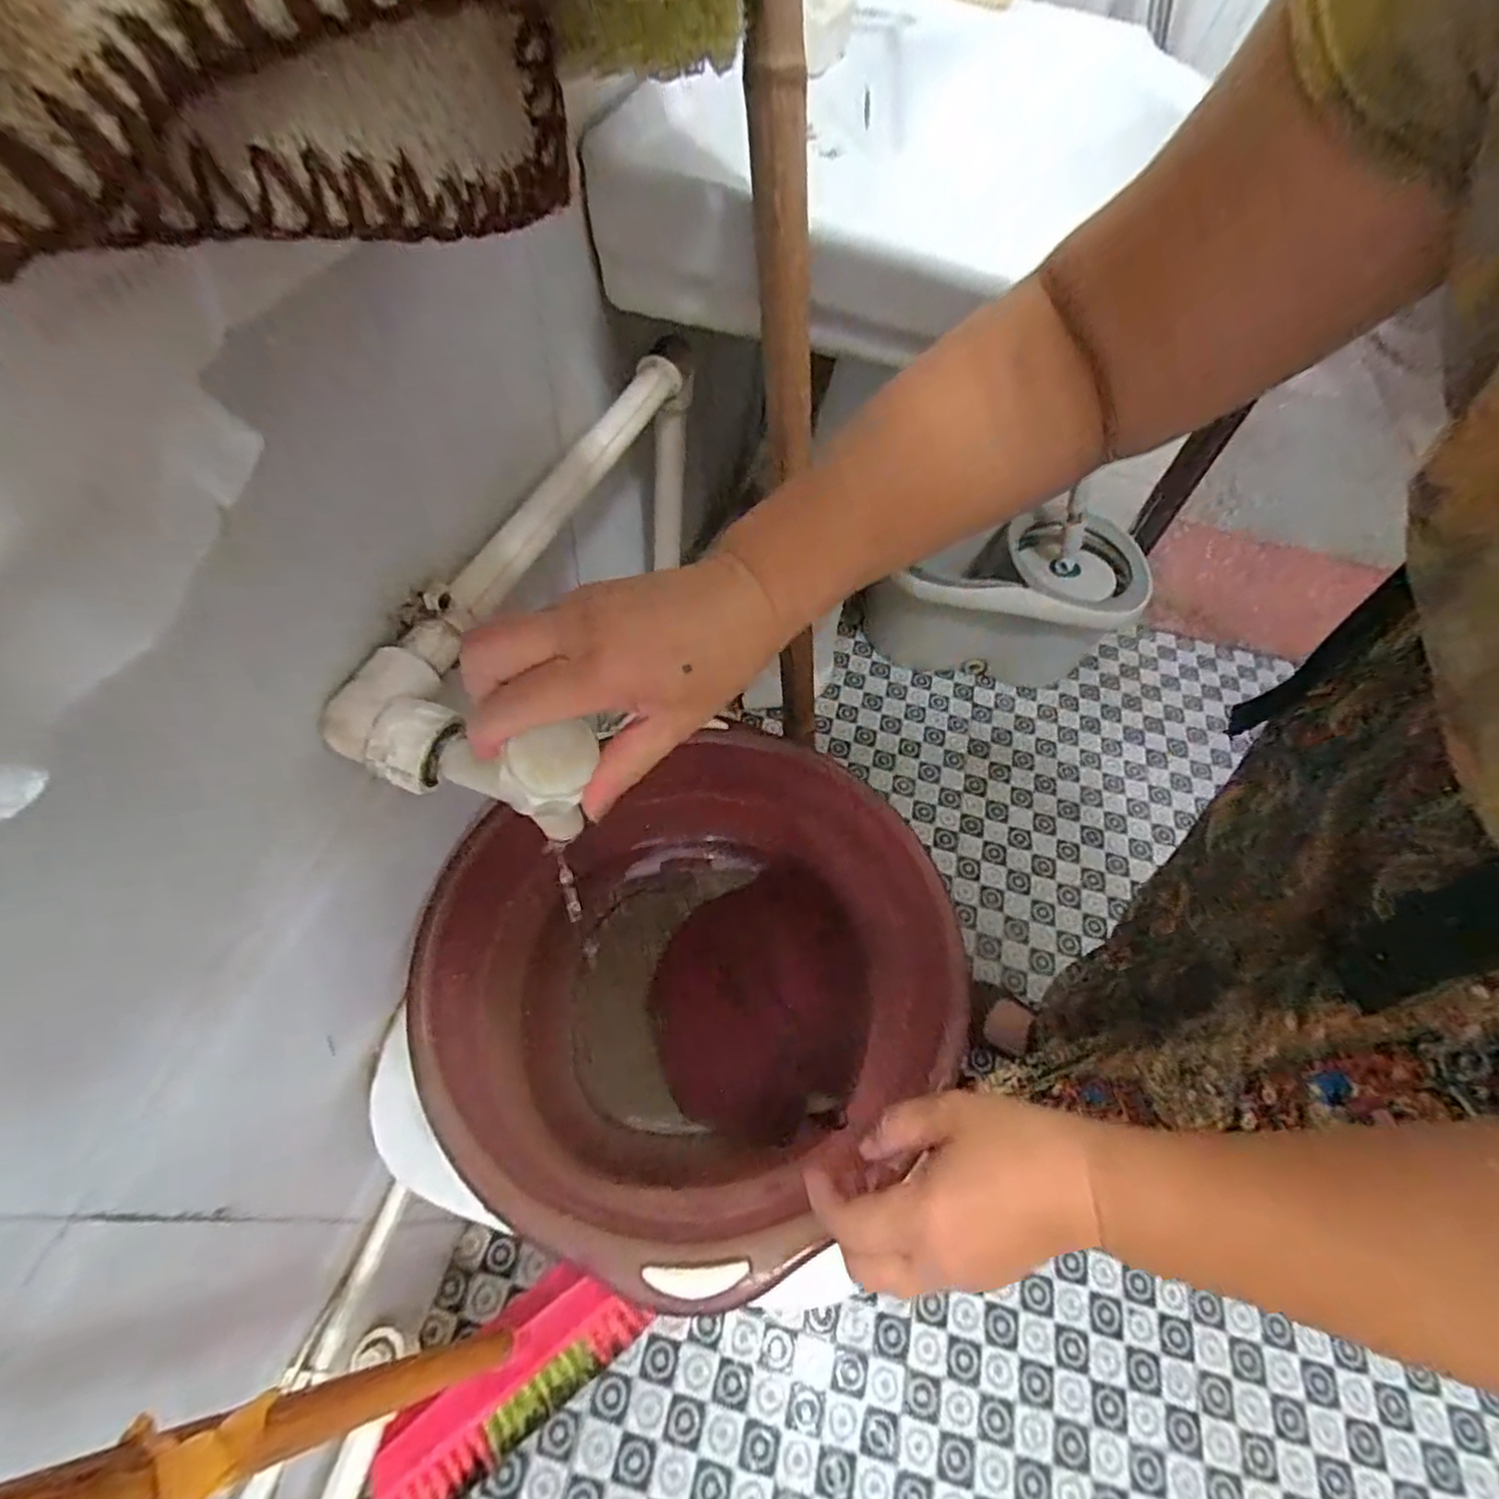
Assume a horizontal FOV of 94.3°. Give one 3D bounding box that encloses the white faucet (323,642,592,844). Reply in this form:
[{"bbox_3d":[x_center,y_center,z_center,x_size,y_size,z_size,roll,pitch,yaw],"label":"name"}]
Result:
[{"bbox_3d":[-0.121,-0.004,0.301,0.128,0.039,0.052,17,55,21],"label":"white faucet"}]

